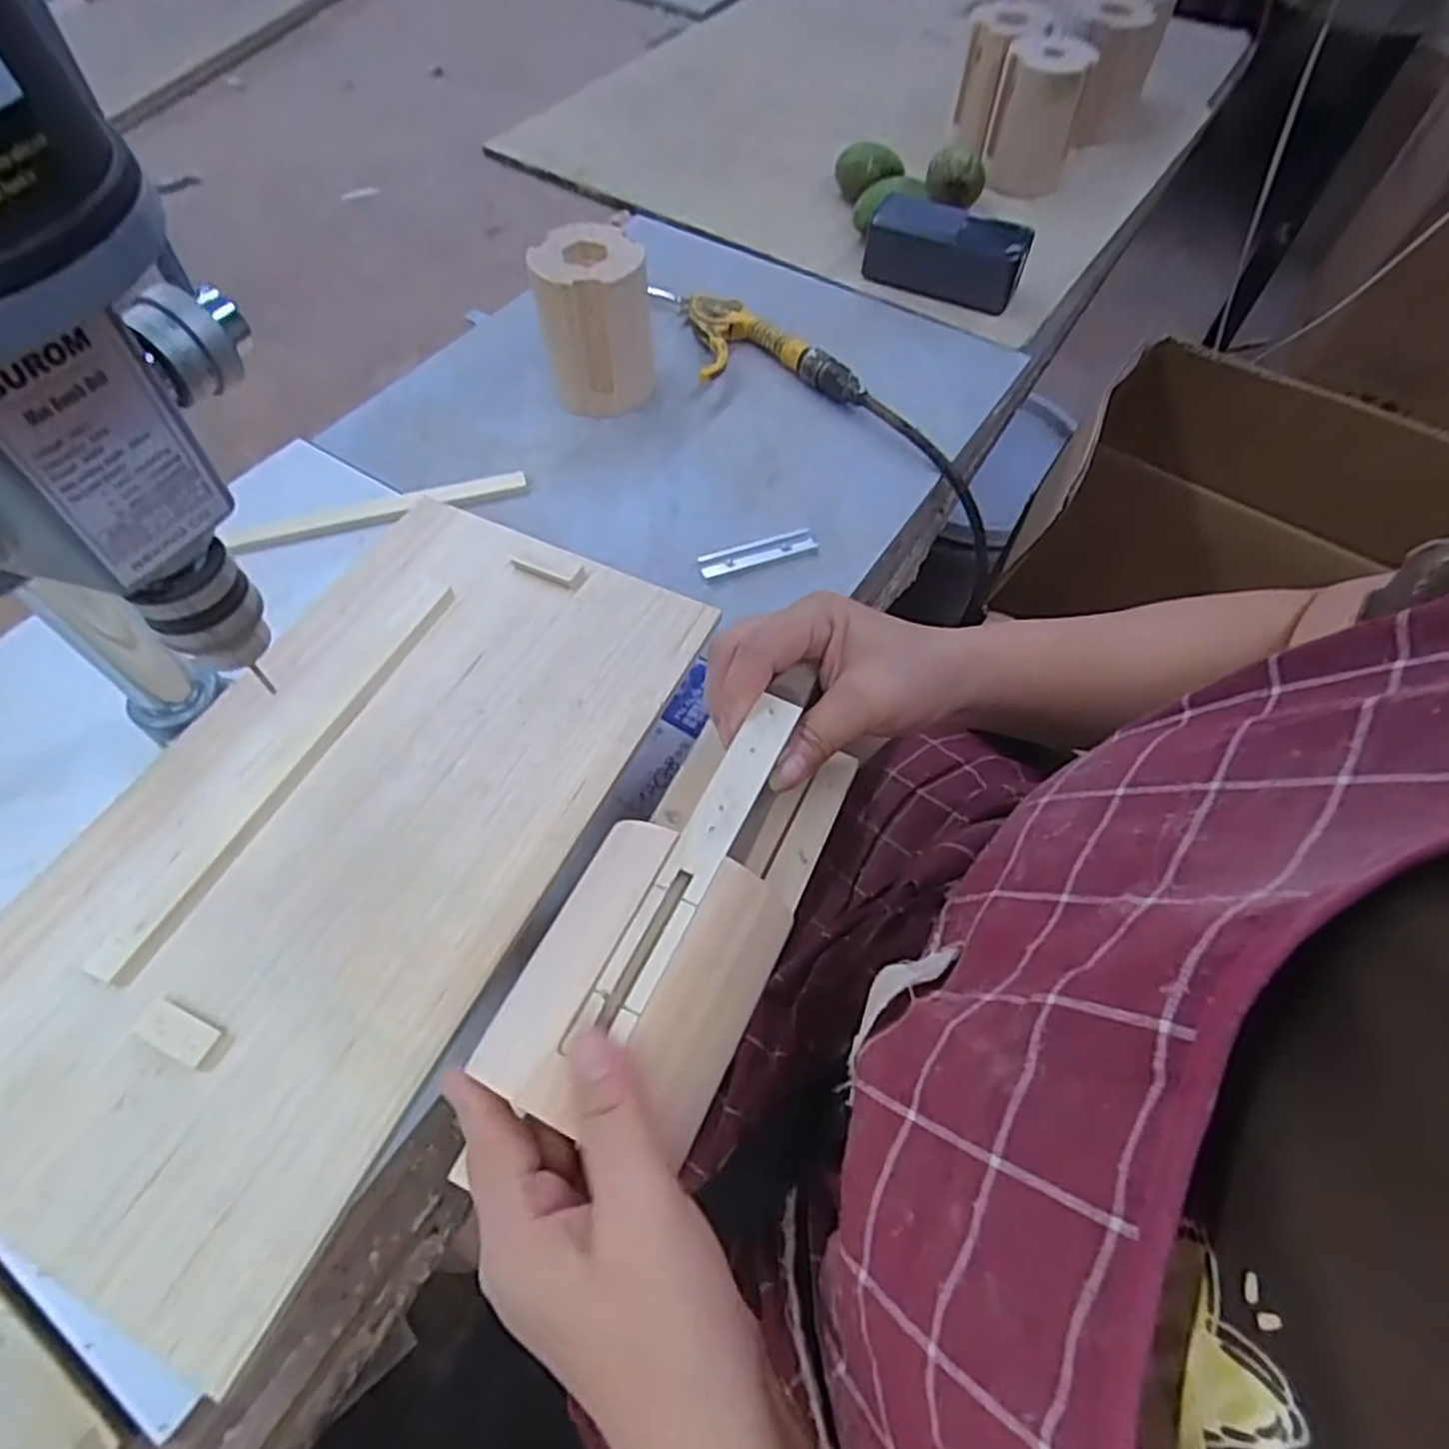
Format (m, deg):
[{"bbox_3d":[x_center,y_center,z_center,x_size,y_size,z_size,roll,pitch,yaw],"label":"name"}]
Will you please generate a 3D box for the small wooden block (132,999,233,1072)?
[{"bbox_3d":[-0.225,0.129,0.323,0.039,0.004,0.016,20,59,12],"label":"small wooden block"}]

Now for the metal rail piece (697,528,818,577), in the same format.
[{"bbox_3d":[0.023,-0.114,0.516,0.079,0.004,0.022,-14,58,-10],"label":"metal rail piece"}]

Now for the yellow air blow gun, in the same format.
[{"bbox_3d":[0.005,-0.295,0.616,0.081,0.029,0.211,-36,64,-21],"label":"yellow air blow gun"}]

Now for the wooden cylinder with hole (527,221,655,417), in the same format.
[{"bbox_3d":[-0.094,-0.290,0.564,0.074,0.107,0.070,-15,58,-11],"label":"wooden cylinder with hole"}]

